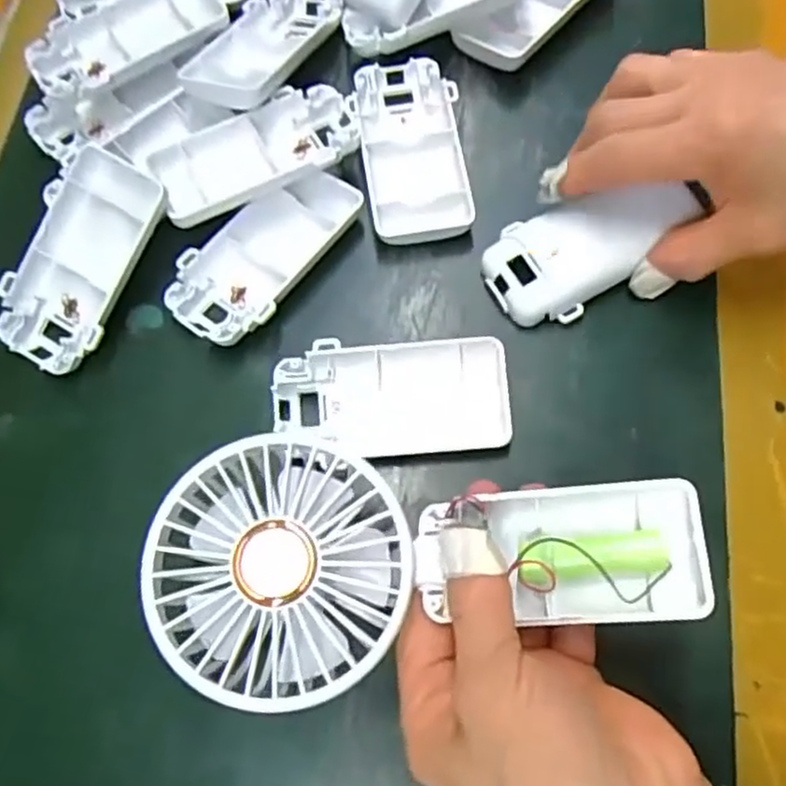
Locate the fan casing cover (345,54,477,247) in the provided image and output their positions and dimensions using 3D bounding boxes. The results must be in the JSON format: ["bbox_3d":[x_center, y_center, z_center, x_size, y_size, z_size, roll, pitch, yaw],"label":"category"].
[{"bbox_3d":[0.008,-0.114,0.338,0.048,0.015,0.095,-13,70,0],"label":"fan casing cover"}]

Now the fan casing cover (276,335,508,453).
[{"bbox_3d":[0.000,0.001,0.294,0.095,0.020,0.041,-2,71,4],"label":"fan casing cover"}]

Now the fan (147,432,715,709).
[{"bbox_3d":[0.011,0.056,0.238,0.175,0.027,0.079,0,71,-4],"label":"fan"}]

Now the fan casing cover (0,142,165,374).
[{"bbox_3d":[-0.135,-0.056,0.311,0.050,0.013,0.094,29,94,12],"label":"fan casing cover"}]

